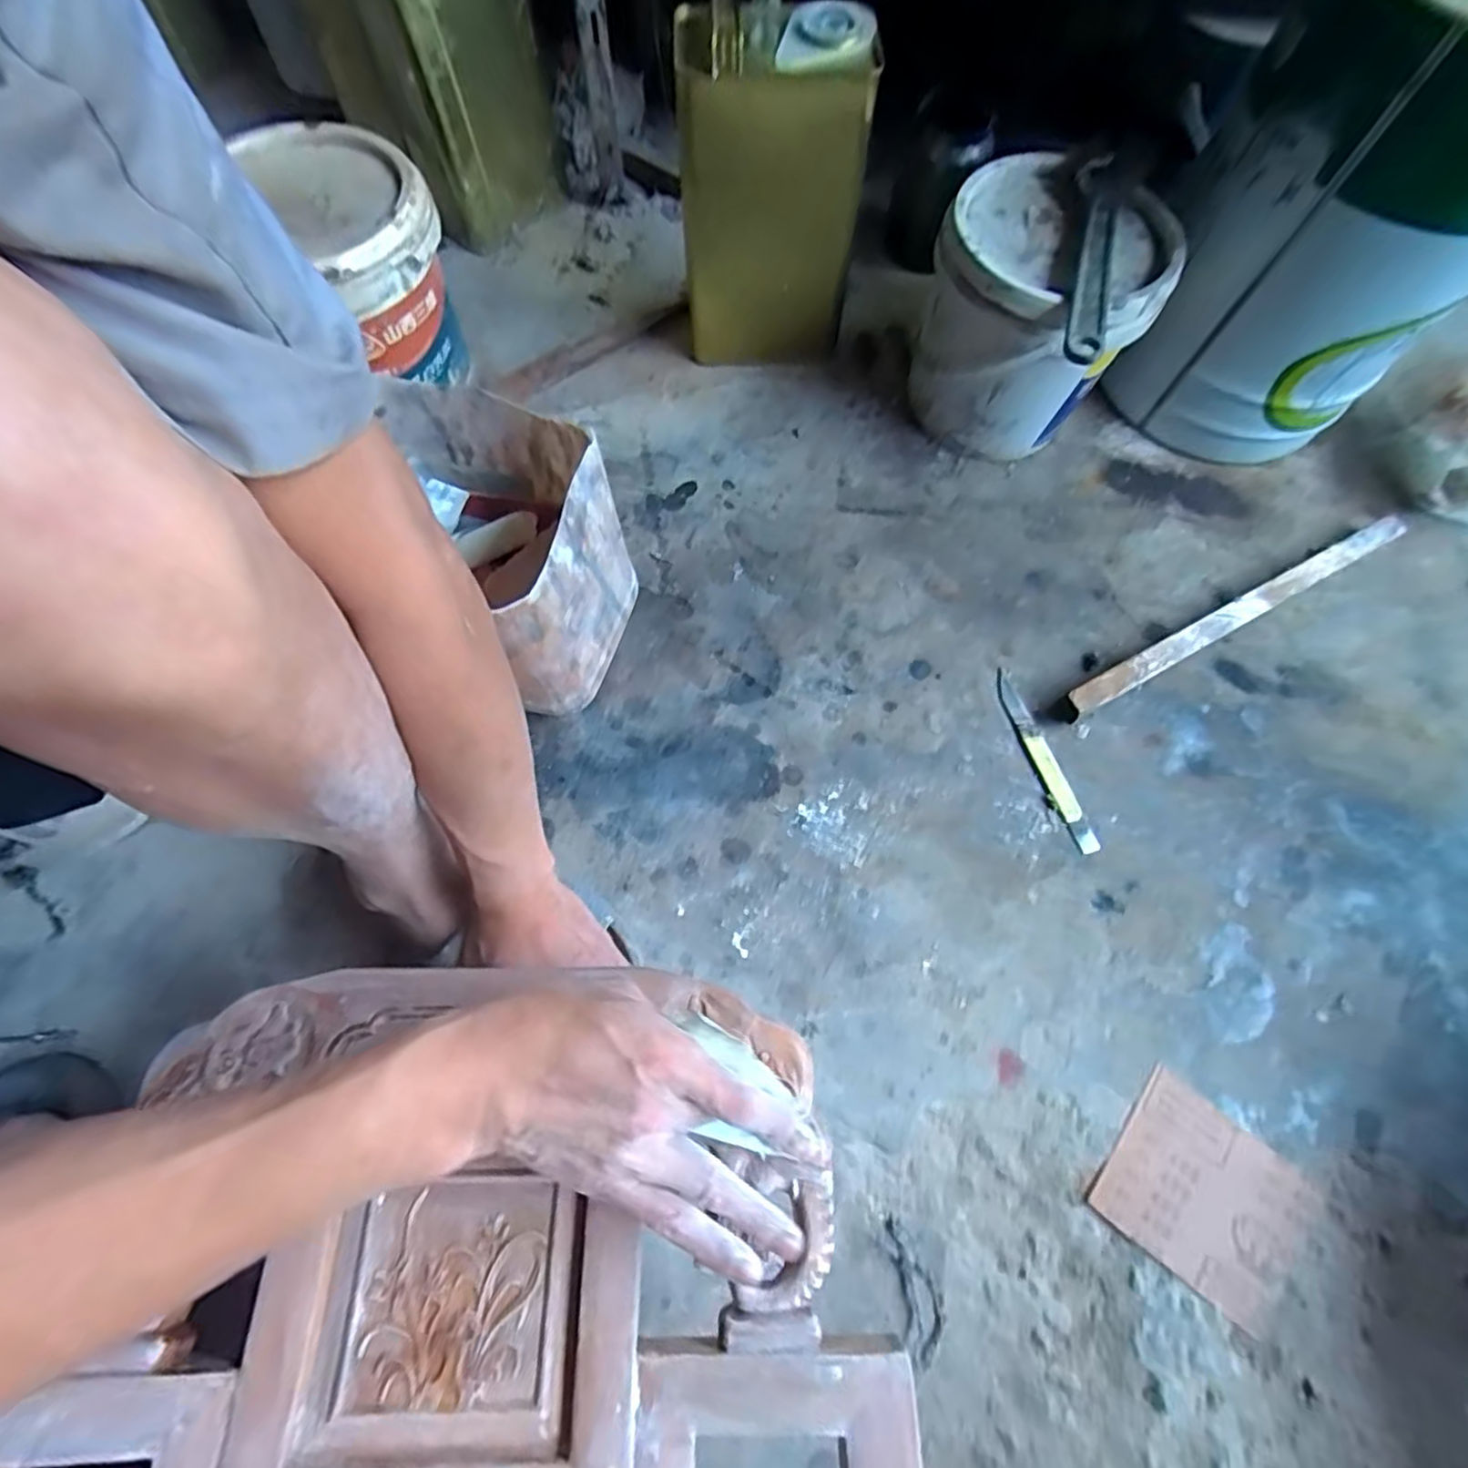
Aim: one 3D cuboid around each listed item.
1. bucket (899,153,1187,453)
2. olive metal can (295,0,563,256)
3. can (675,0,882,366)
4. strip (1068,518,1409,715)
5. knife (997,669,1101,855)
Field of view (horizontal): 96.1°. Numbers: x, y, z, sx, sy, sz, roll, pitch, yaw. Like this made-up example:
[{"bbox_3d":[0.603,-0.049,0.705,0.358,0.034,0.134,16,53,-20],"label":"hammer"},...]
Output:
[{"bbox_3d":[0.277,-0.395,0.661,0.169,0.199,0.203,-42,76,-14],"label":"bucket"},{"bbox_3d":[-0.351,-0.797,0.754,0.184,0.285,0.253,-41,73,-13],"label":"olive metal can"},{"bbox_3d":[0.033,-0.519,0.662,0.166,0.287,0.116,0,69,1],"label":"can"},{"bbox_3d":[0.489,-0.118,0.639,0.422,0.028,0.024,-27,73,-10],"label":"strip"},{"bbox_3d":[0.280,0.023,0.596,0.025,0.008,0.175,-18,72,-7],"label":"knife"}]

